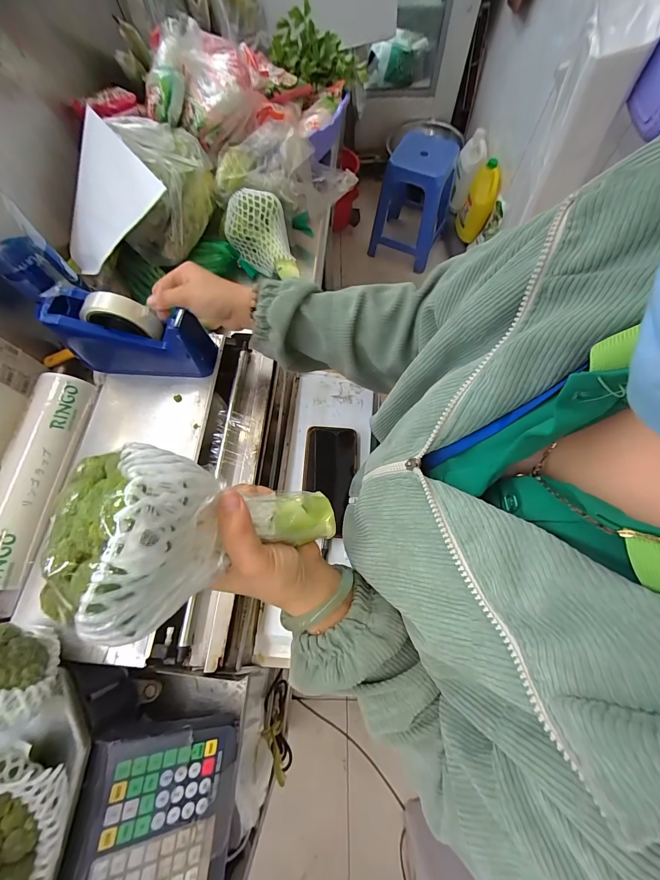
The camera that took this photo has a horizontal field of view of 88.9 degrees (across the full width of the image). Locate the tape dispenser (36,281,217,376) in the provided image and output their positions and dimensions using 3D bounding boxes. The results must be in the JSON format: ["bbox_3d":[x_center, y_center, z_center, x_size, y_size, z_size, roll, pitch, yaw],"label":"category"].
[{"bbox_3d":[-0.281,-0.151,0.482,0.200,0.119,0.065,7,69,4],"label":"tape dispenser"}]

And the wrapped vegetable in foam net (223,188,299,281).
[{"bbox_3d":[-0.142,-0.404,0.677,0.120,0.103,0.139,-17,70,-5],"label":"wrapped vegetable in foam net"}]

